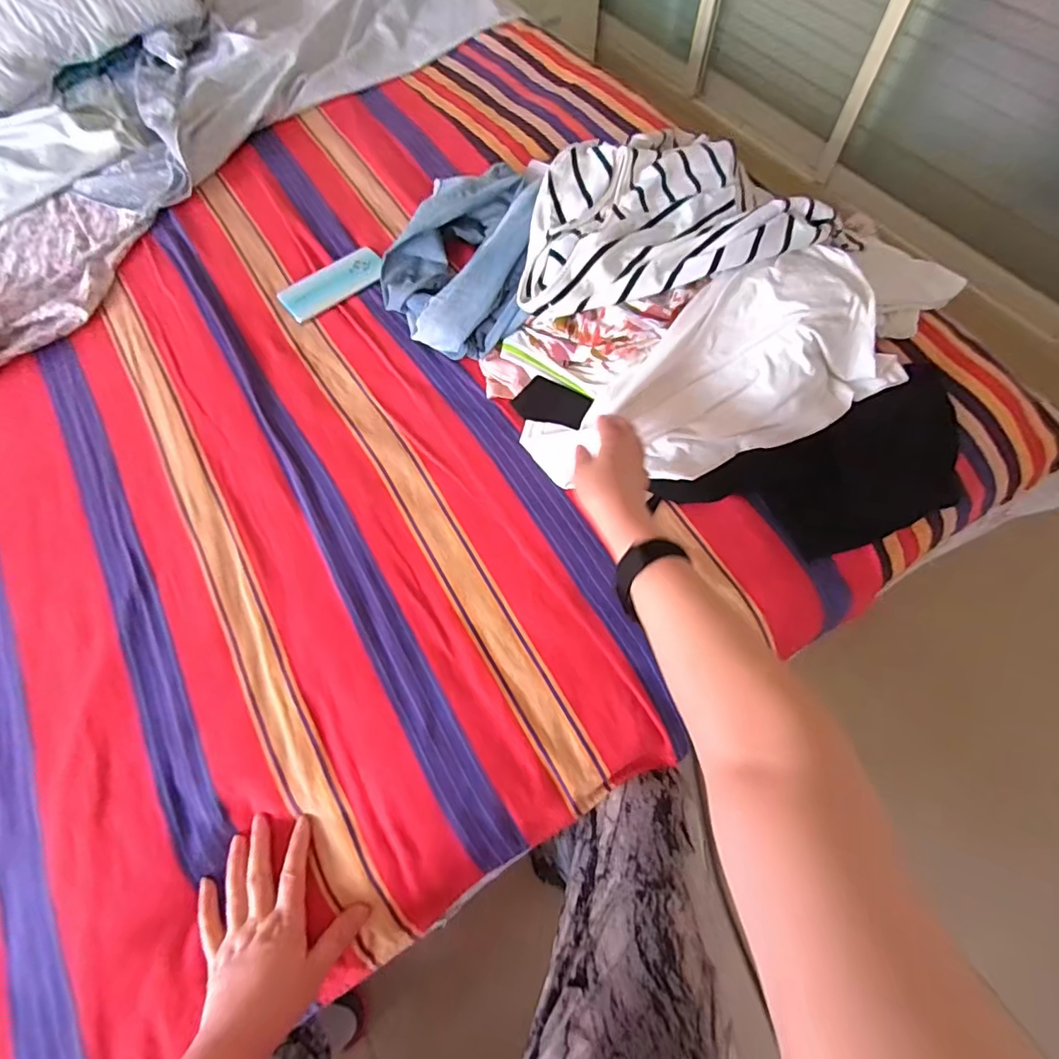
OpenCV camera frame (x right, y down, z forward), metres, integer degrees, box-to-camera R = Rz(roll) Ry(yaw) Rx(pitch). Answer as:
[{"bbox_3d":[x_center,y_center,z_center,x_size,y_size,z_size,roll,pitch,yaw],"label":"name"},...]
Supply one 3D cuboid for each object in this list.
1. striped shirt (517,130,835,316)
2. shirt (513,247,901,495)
[{"bbox_3d":[0.159,-0.401,0.670,0.378,0.069,0.246,-16,66,-7],"label":"striped shirt"},{"bbox_3d":[0.213,-0.173,0.630,0.436,0.084,0.183,-26,67,-1],"label":"shirt"}]

